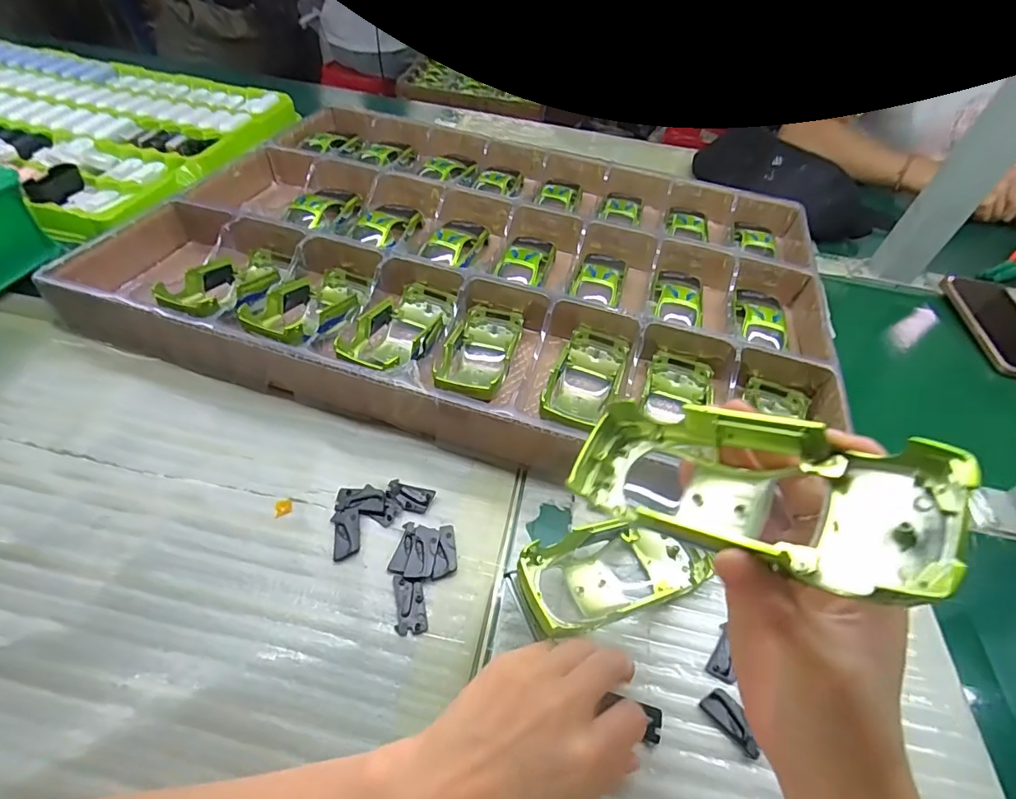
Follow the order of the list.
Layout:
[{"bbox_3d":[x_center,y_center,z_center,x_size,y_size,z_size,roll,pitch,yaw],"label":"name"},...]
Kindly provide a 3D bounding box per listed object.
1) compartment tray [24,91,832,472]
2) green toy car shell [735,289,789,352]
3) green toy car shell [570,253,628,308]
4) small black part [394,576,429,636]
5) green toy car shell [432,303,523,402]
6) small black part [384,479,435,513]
[{"bbox_3d":[-0.016,-0.154,0.496,0.643,0.045,0.456,17,52,9],"label":"compartment tray"},{"bbox_3d":[0.249,-0.087,0.470,0.044,0.021,0.093,17,49,8],"label":"green toy car shell"},{"bbox_3d":[0.096,-0.128,0.489,0.048,0.021,0.083,18,50,9],"label":"green toy car shell"},{"bbox_3d":[-0.059,0.123,0.293,0.018,0.004,0.033,-4,50,-10],"label":"small black part"},{"bbox_3d":[-0.023,-0.037,0.409,0.053,0.038,0.129,12,31,5],"label":"green toy car shell"},{"bbox_3d":[-0.069,0.068,0.340,0.032,0.004,0.018,16,49,7],"label":"small black part"}]

